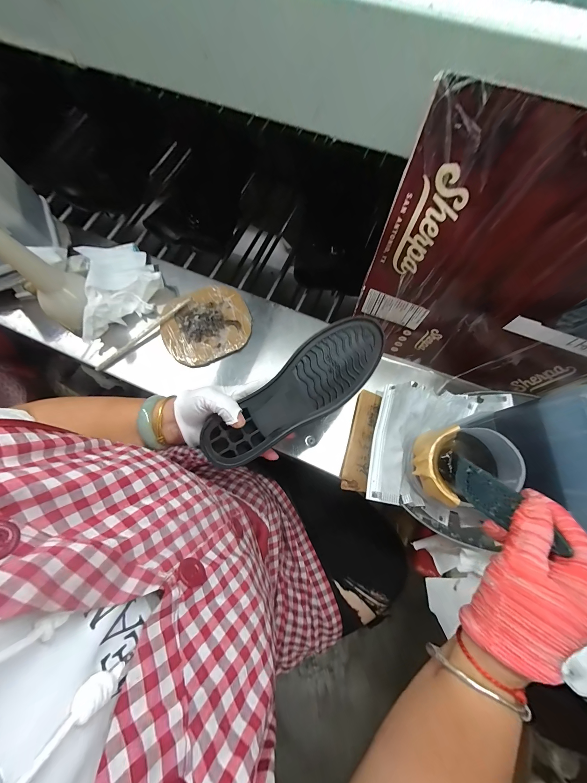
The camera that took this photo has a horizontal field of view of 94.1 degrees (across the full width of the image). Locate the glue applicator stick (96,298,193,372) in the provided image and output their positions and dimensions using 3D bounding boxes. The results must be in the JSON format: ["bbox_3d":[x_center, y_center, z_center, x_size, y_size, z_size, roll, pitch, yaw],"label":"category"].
[{"bbox_3d":[-0.256,-0.101,0.473,0.194,0.016,0.012,-40,77,-11],"label":"glue applicator stick"}]

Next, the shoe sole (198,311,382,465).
[{"bbox_3d":[0.003,0.002,0.332,0.243,0.028,0.084,-37,99,-6],"label":"shoe sole"}]

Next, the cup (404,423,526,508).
[{"bbox_3d":[0.196,0.087,0.329,0.100,0.083,0.093,-16,74,-5],"label":"cup"}]

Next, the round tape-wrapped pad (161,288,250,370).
[{"bbox_3d":[-0.154,-0.116,0.485,0.153,0.027,0.136,-20,74,-6],"label":"round tape-wrapped pad"}]

